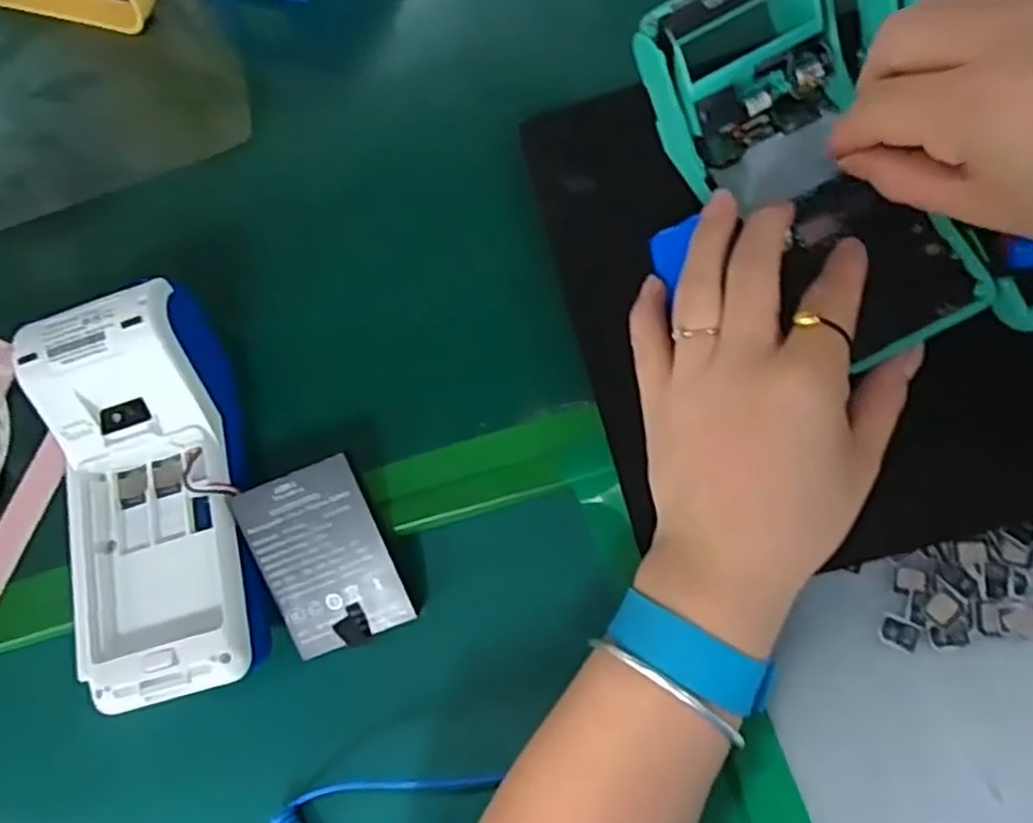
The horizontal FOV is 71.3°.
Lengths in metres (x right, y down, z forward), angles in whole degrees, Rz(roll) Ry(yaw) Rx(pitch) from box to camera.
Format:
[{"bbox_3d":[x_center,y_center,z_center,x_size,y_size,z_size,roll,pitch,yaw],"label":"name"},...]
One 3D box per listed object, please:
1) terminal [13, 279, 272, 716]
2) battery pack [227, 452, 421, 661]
[{"bbox_3d":[-0.172,0.038,0.341,0.086,0.048,0.182,-12,84,-2],"label":"terminal"},{"bbox_3d":[-0.089,0.068,0.333,0.058,0.008,0.084,-21,94,7],"label":"battery pack"}]

